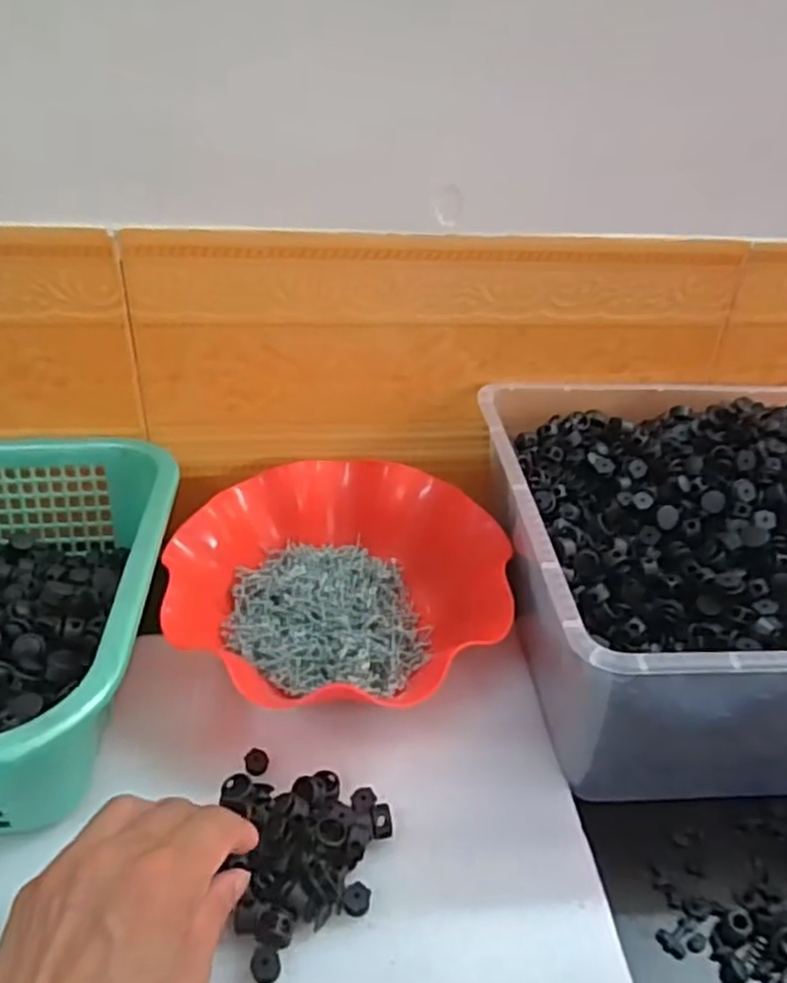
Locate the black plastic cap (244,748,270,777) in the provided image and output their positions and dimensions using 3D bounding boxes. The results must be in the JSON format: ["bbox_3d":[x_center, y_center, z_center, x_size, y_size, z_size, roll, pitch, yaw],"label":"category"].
[{"bbox_3d":[-0.079,0.158,0.430,0.015,0.010,0.012,-23,44,-33],"label":"black plastic cap"}]

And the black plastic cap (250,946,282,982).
[{"bbox_3d":[-0.059,0.218,0.338,0.013,0.008,0.013,3,36,-3],"label":"black plastic cap"}]

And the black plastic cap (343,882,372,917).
[{"bbox_3d":[-0.018,0.203,0.365,0.013,0.009,0.014,3,36,-3],"label":"black plastic cap"}]

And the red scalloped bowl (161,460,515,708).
[{"bbox_3d":[-0.043,0.059,0.513,0.211,0.057,0.201,3,36,-3],"label":"red scalloped bowl"}]

